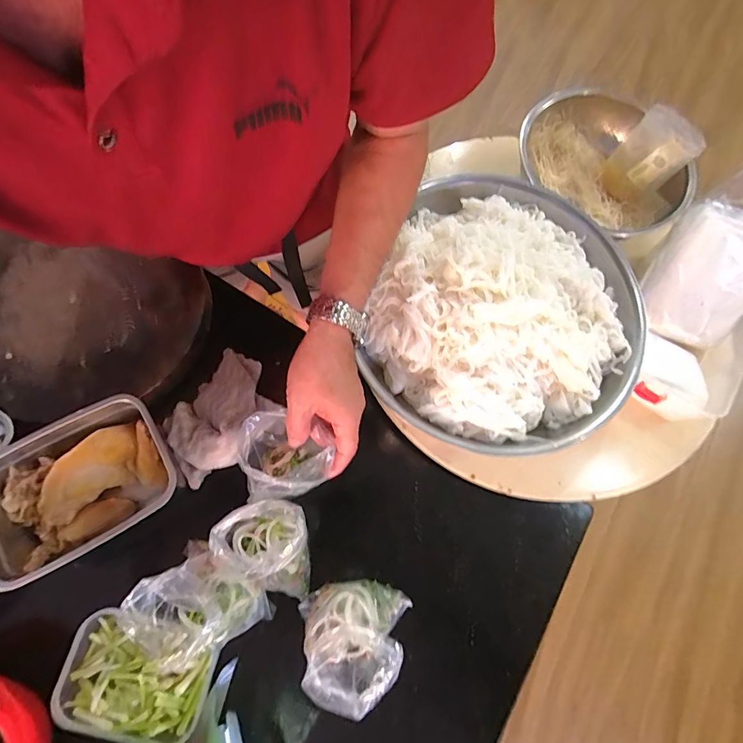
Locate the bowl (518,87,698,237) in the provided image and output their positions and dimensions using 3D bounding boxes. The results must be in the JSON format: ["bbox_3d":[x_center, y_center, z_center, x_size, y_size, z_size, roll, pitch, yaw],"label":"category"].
[{"bbox_3d":[0.328,-0.303,0.618,0.228,0.066,0.247,-24,75,-11],"label":"bowl"}]

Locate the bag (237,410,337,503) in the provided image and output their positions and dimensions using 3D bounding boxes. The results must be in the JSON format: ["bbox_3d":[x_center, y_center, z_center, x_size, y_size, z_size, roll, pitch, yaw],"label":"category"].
[{"bbox_3d":[-0.092,0.098,0.484,0.094,0.139,0.090,-6,69,-3],"label":"bag"}]

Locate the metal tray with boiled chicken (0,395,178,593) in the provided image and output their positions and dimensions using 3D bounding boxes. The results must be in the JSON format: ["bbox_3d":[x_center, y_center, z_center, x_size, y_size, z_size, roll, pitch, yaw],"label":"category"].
[{"bbox_3d":[-0.349,0.141,0.514,0.211,0.085,0.150,-27,75,-12],"label":"metal tray with boiled chicken"}]

